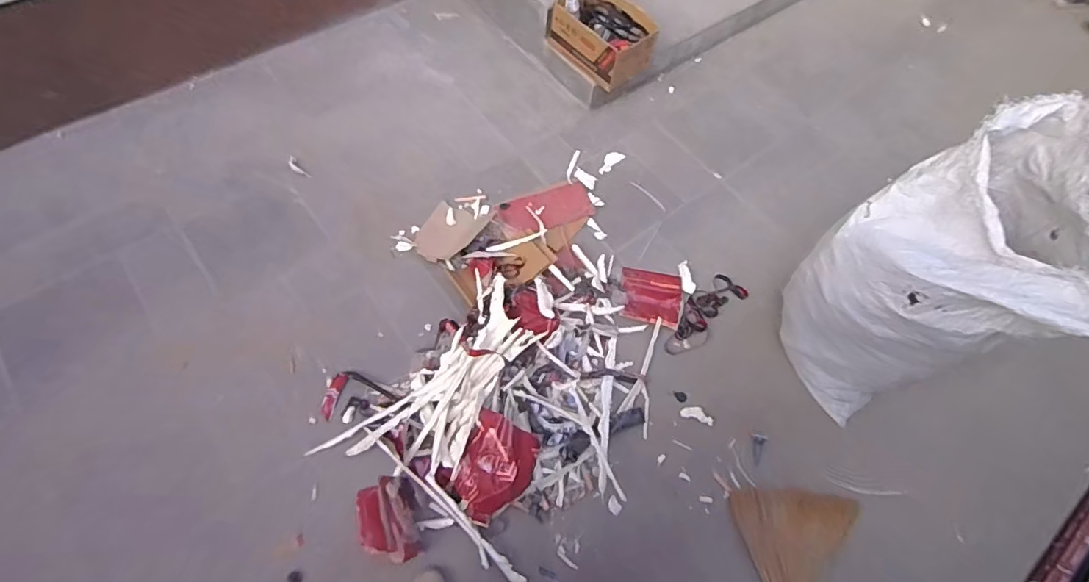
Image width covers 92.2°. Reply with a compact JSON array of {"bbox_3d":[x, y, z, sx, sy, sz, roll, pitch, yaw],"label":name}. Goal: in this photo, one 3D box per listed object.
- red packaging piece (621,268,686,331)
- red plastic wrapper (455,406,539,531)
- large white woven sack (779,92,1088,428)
[{"bbox_3d":[0.388,0.019,1.888,0.219,0.023,0.215,13,61,5],"label":"red packaging piece"},{"bbox_3d":[-0.138,0.509,1.492,0.201,0.079,0.280,20,60,4],"label":"red plastic wrapper"},{"bbox_3d":[1.053,0.008,1.429,0.456,0.872,0.538,-20,65,-18],"label":"large white woven sack"}]

